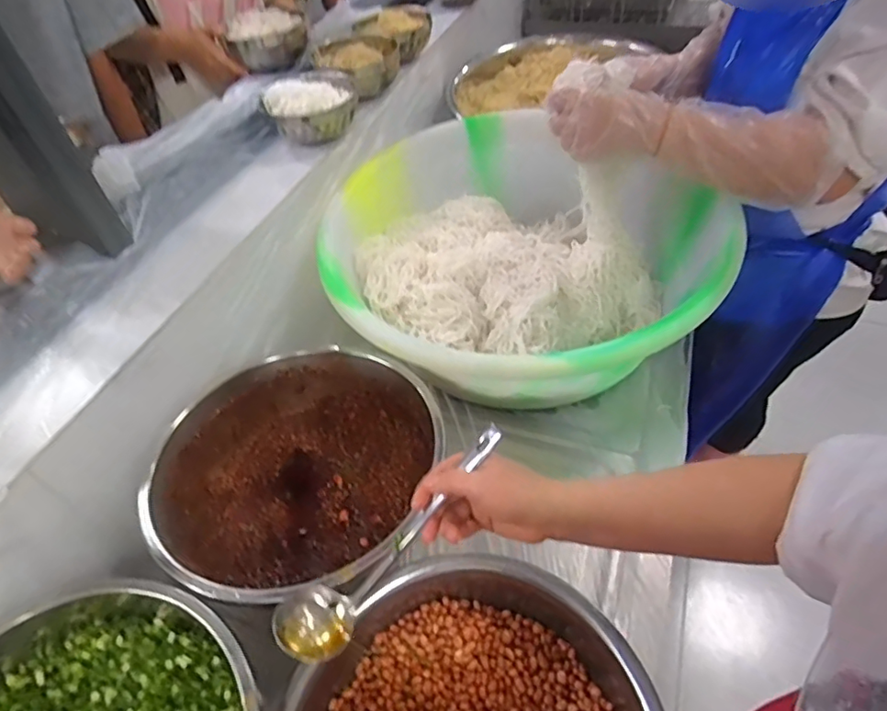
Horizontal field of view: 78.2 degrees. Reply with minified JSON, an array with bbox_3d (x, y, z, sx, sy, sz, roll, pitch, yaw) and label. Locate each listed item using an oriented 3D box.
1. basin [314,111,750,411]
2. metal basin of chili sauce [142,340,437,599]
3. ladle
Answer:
[{"bbox_3d":[0.109,-0.166,0.873,0.547,0.234,0.586,-3,48,4],"label":"basin"},{"bbox_3d":[-0.186,0.143,0.686,0.302,0.124,0.325,-3,48,4],"label":"metal basin of chili sauce"},{"bbox_3d":[-0.036,0.152,0.458,0.239,0.059,0.056,-47,56,-1],"label":"ladle"}]

